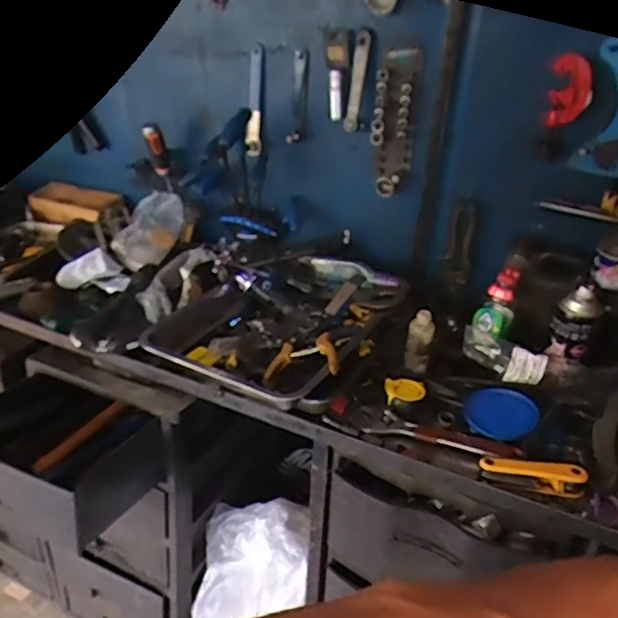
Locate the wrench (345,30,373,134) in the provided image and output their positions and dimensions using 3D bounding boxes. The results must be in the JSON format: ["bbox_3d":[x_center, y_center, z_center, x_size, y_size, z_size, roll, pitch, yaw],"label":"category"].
[{"bbox_3d":[0.083,-0.382,1.017,0.027,0.157,0.008,21,23,31],"label":"wrench"}]

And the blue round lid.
[{"bbox_3d":[0.281,0.148,0.881,0.103,0.018,0.088,3,30,1],"label":"blue round lid"}]

